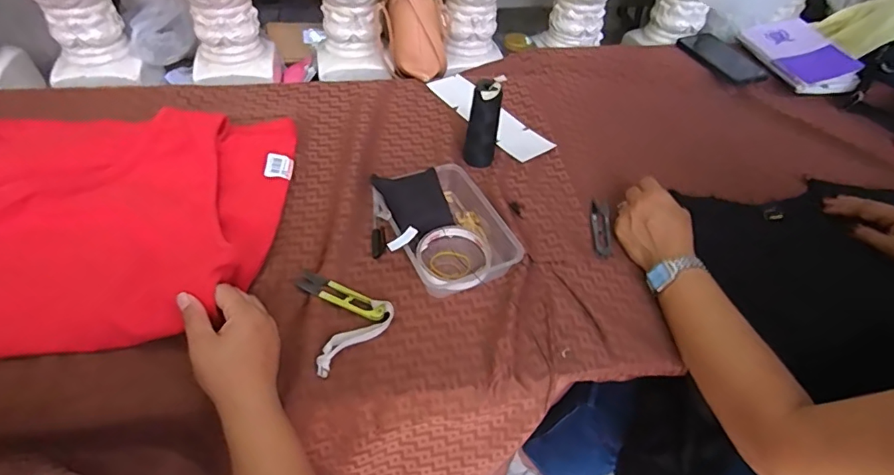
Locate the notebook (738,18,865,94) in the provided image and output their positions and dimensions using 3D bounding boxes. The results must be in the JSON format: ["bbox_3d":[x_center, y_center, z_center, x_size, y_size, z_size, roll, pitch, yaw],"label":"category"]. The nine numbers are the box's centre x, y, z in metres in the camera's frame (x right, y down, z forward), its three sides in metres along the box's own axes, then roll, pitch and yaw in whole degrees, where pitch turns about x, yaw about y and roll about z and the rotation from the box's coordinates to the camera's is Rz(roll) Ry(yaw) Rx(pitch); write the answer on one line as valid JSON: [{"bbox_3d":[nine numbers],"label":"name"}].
[{"bbox_3d":[0.616,-0.313,0.857,0.123,0.016,0.185,-15,58,0],"label":"notebook"}]

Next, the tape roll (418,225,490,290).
[{"bbox_3d":[0.010,0.023,0.553,0.078,0.024,0.093,-8,48,-13],"label":"tape roll"}]

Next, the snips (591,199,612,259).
[{"bbox_3d":[0.192,-0.015,0.617,0.022,0.006,0.102,10,46,4],"label":"snips"}]

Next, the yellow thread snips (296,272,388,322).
[{"bbox_3d":[-0.109,0.061,0.512,0.101,0.009,0.022,22,48,15],"label":"yellow thread snips"}]

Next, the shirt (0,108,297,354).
[{"bbox_3d":[-0.407,-0.029,0.522,0.447,0.052,0.323,-5,47,-10],"label":"shirt"}]

